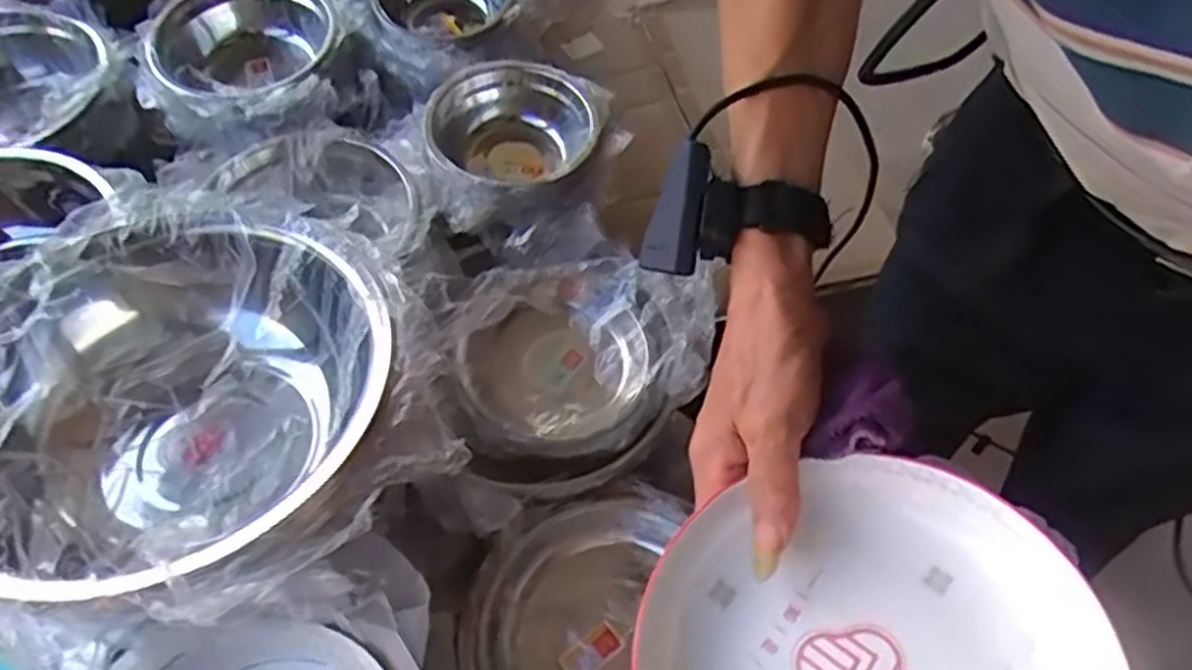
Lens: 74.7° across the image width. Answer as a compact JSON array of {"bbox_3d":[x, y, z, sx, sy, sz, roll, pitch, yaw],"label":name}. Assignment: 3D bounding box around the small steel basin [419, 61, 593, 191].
[{"bbox_3d":[-0.088,-0.203,0.802,0.157,0.085,0.143,1,58,-1],"label":"small steel basin"}]

